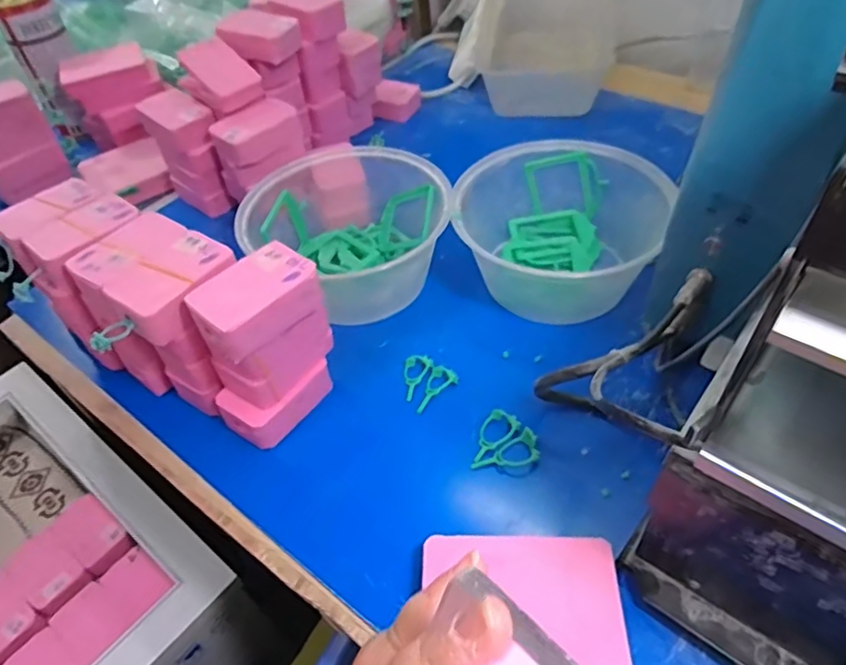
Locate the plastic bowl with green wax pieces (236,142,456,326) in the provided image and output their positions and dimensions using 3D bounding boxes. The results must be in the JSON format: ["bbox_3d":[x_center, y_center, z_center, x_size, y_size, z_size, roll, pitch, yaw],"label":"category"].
[{"bbox_3d":[-0.062,-0.083,0.498,0.175,0.069,0.160,24,55,25],"label":"plastic bowl with green wax pieces"}]

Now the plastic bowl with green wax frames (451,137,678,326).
[{"bbox_3d":[0.105,-0.083,0.488,0.137,0.085,0.142,-3,48,3],"label":"plastic bowl with green wax frames"}]

